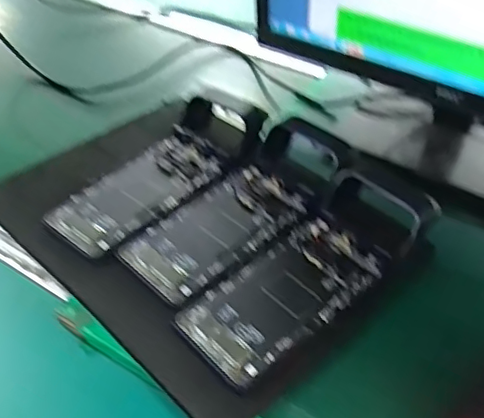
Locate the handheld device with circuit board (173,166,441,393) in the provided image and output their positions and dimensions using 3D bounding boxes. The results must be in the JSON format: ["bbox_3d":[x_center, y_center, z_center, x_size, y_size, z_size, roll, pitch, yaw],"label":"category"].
[{"bbox_3d":[0.050,0.038,0.426,0.207,0.043,0.085,-30,50,-31],"label":"handheld device with circuit board"}]

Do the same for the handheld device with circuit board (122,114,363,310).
[{"bbox_3d":[0.000,-0.011,0.481,0.210,0.039,0.087,-32,51,-32],"label":"handheld device with circuit board"}]

